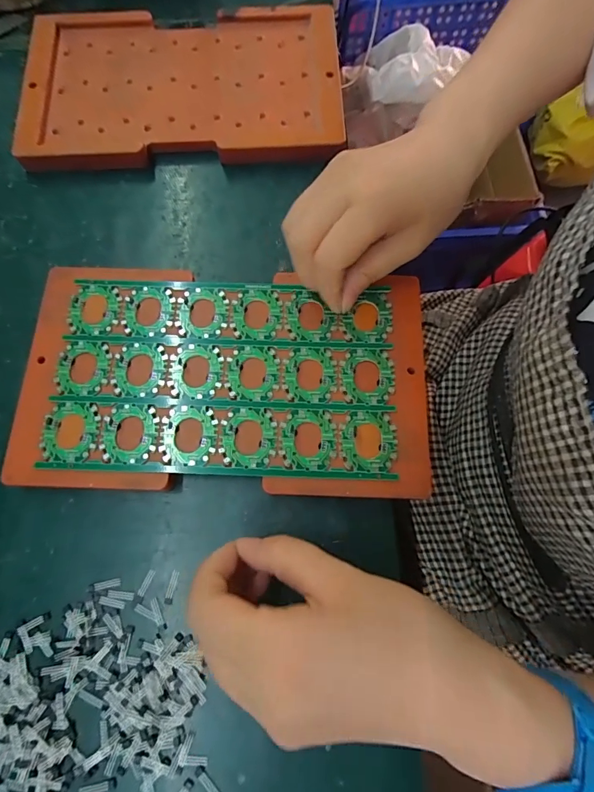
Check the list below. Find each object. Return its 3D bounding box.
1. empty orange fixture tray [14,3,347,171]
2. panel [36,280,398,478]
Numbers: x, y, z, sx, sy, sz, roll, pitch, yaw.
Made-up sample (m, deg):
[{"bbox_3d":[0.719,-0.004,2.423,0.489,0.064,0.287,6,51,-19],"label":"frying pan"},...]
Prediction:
[{"bbox_3d":[-0.086,-0.238,0.309,0.234,0.013,0.138,-5,73,-2],"label":"empty orange fixture tray"},{"bbox_3d":[-0.043,-0.014,0.245,0.200,0.004,0.119,1,74,1],"label":"panel"}]

